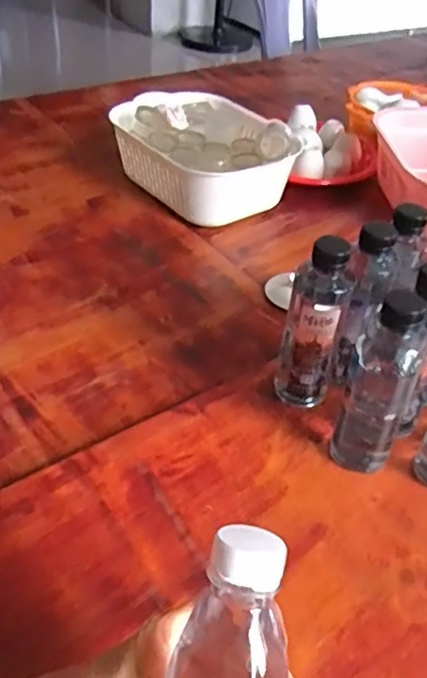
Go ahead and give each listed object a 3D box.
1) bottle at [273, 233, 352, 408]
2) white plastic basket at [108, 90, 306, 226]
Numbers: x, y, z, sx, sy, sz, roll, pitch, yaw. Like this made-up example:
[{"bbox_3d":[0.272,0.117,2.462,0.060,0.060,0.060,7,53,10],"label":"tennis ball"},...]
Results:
[{"bbox_3d":[0.092,-0.005,0.557,0.052,0.191,0.050,11,42,8],"label":"bottle"},{"bbox_3d":[-0.010,-0.293,0.945,0.226,0.109,0.280,-21,47,-26],"label":"white plastic basket"}]

